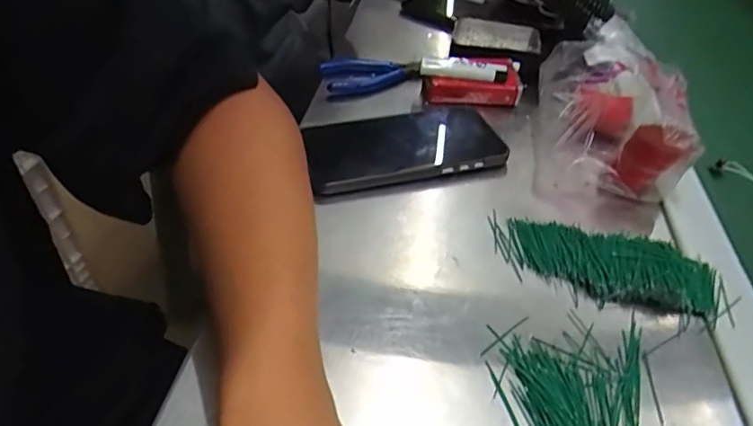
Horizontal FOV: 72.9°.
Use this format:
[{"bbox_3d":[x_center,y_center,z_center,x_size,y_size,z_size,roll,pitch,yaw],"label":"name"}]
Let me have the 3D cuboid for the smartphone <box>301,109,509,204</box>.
[{"bbox_3d":[0.023,-0.055,0.421,0.161,0.014,0.092,-10,45,-16],"label":"smartphone"}]

